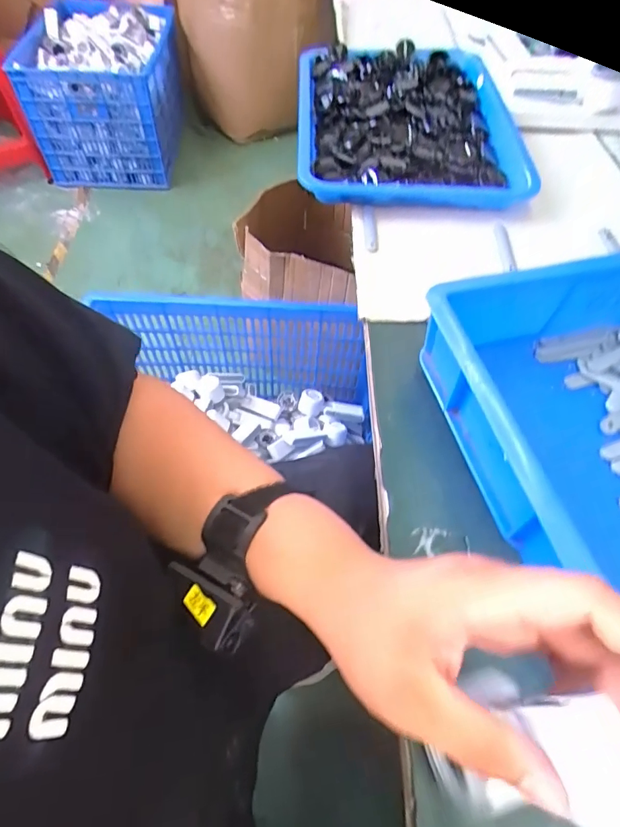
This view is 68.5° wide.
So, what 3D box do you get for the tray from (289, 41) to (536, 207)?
[{"bbox_3d":[0.143,-0.466,0.714,0.315,0.052,0.444,1,57,-3],"label":"tray"}]

